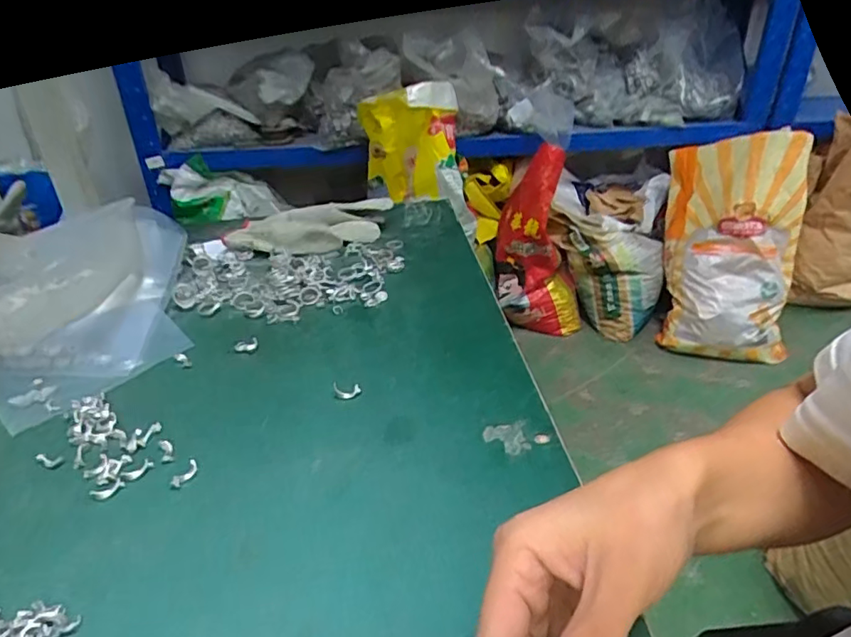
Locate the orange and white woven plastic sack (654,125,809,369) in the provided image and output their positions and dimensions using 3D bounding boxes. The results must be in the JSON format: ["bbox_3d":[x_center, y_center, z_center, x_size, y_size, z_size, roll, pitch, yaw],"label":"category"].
[{"bbox_3d":[0.917,-0.217,1.709,0.351,0.643,0.143,6,1,29],"label":"orange and white woven plastic sack"}]

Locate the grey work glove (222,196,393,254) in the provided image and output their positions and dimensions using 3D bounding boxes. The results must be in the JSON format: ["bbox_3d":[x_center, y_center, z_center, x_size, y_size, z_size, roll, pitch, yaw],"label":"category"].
[{"bbox_3d":[-0.138,-0.113,0.689,0.208,0.038,0.079,-10,32,-13],"label":"grey work glove"}]

